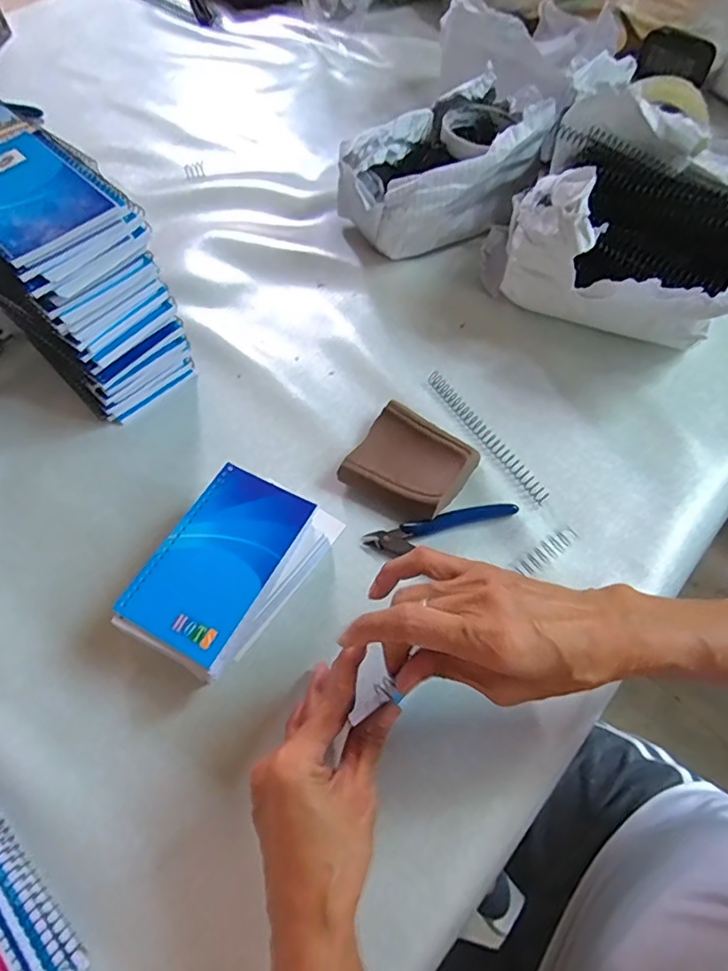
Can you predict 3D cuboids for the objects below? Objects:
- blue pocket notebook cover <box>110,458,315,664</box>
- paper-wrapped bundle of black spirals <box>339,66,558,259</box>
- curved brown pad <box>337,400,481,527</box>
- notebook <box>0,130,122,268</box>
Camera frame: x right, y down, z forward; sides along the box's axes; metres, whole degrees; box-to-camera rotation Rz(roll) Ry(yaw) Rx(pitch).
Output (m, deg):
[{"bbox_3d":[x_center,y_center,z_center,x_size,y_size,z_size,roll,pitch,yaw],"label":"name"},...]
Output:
[{"bbox_3d":[-0.100,0.048,0.388,0.078,0.004,0.128,25,64,16],"label":"blue pocket notebook cover"},{"bbox_3d":[0.081,-0.314,0.574,0.195,0.109,0.118,-30,63,-14],"label":"paper-wrapped bundle of black spirals"},{"bbox_3d":[0.036,-0.017,0.456,0.091,0.022,0.088,34,67,20],"label":"curved brown pad"},{"bbox_3d":[-0.242,-0.207,0.398,0.083,0.011,0.125,-40,66,-20],"label":"notebook"}]

